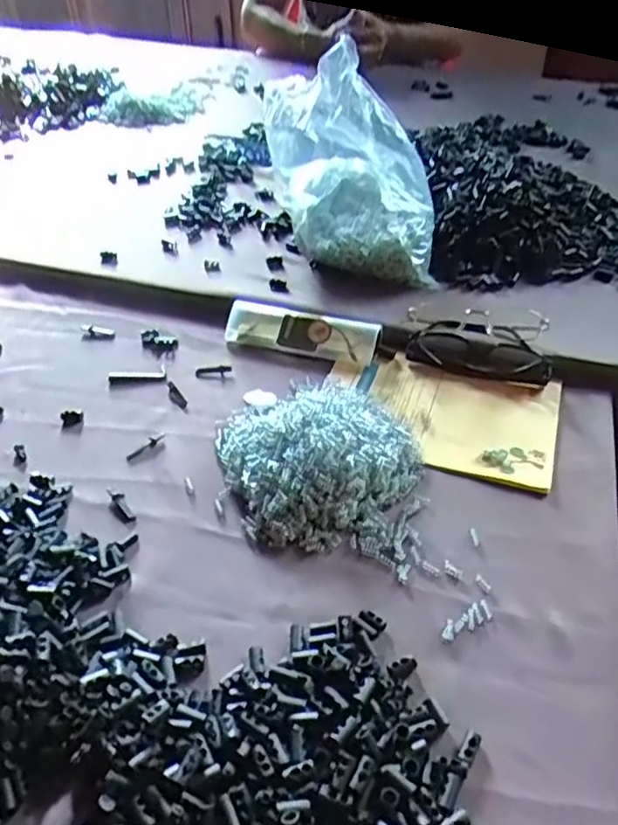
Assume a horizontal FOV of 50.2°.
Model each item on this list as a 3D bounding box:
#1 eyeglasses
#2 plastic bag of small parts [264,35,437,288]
[{"bbox_3d":[0.154,-0.067,0.621,0.143,0.032,0.070,10,44,13],"label":"eyeglasses"},{"bbox_3d":[0.044,-0.262,0.705,0.171,0.196,0.194,-1,43,1],"label":"plastic bag of small parts"}]

